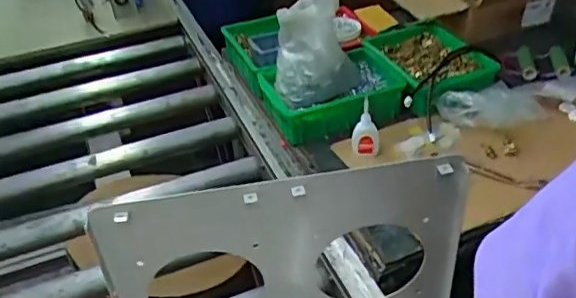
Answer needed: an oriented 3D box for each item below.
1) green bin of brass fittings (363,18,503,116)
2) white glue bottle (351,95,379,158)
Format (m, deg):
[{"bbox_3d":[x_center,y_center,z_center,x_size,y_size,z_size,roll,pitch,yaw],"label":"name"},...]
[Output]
[{"bbox_3d":[0.272,-0.177,1.107,0.188,0.057,0.268,-14,38,-12],"label":"green bin of brass fittings"},{"bbox_3d":[0.130,-0.034,0.946,0.046,0.090,0.054,1,37,8],"label":"white glue bottle"}]

